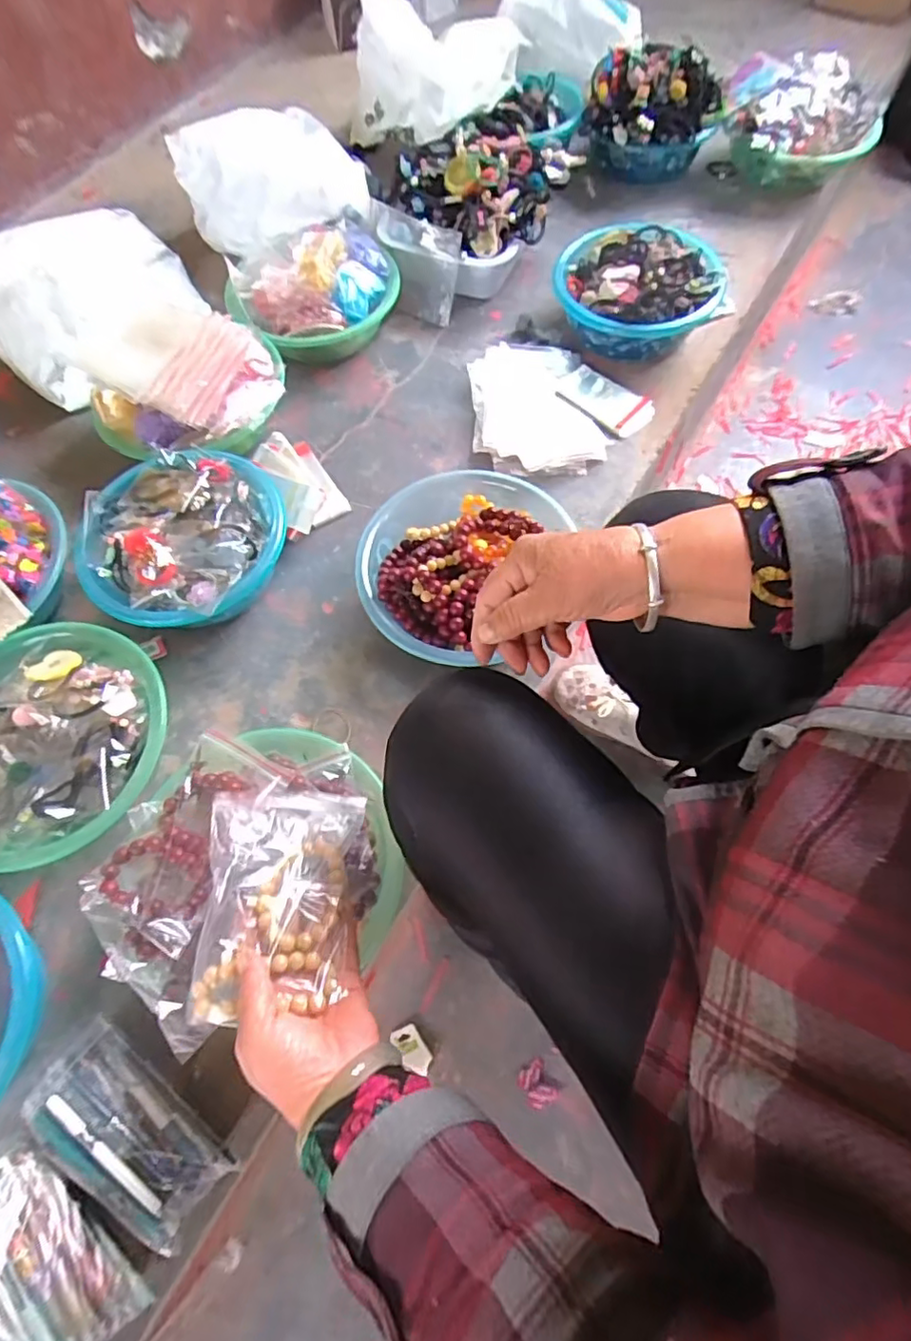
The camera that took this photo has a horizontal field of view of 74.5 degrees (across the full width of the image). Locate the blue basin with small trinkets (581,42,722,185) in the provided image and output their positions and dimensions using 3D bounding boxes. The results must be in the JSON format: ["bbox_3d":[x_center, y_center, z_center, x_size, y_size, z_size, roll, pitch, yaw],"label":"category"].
[{"bbox_3d":[0.309,-0.896,0.965,0.197,0.131,0.144,-10,65,-1],"label":"blue basin with small trinkets"}]

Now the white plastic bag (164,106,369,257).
[{"bbox_3d":[-0.278,-0.762,0.951,0.283,0.138,0.284,-20,65,-6],"label":"white plastic bag"}]

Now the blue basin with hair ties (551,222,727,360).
[{"bbox_3d":[0.255,-0.517,0.841,0.231,0.086,0.191,-2,65,2],"label":"blue basin with hair ties"}]

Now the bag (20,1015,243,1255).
[{"bbox_3d":[-0.264,0.366,0.474,0.164,0.028,0.082,37,72,18],"label":"bag"}]

